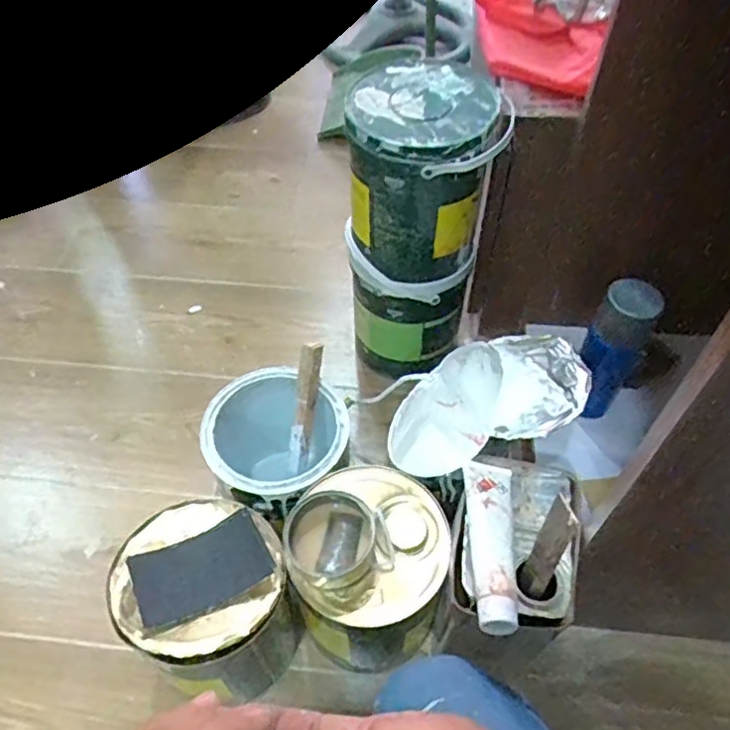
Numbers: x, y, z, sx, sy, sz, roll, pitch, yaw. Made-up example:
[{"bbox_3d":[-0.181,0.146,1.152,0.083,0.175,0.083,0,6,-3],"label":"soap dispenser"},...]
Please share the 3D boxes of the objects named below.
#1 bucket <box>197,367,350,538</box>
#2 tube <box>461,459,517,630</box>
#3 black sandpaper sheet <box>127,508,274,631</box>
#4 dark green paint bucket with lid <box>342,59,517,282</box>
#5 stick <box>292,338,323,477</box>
[{"bbox_3d":[-0.099,0.134,0.788,0.158,0.211,0.176,-18,55,-13],"label":"bucket"},{"bbox_3d":[0.113,0.157,0.582,0.046,0.030,0.165,6,53,4],"label":"tube"},{"bbox_3d":[-0.153,0.192,0.598,0.120,0.019,0.071,-24,57,-18],"label":"black sandpaper sheet"},{"bbox_3d":[0.069,-0.232,0.785,0.177,0.202,0.169,-4,53,-3],"label":"dark green paint bucket with lid"},{"bbox_3d":[-0.080,0.108,0.778,0.023,0.293,0.014,13,24,9],"label":"stick"}]

